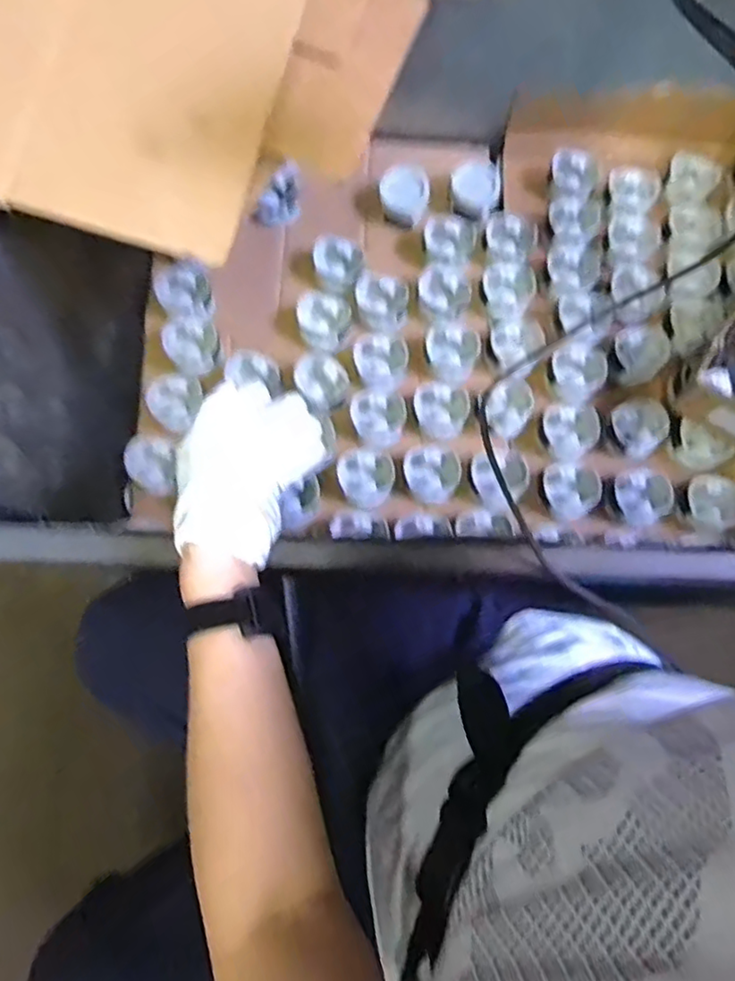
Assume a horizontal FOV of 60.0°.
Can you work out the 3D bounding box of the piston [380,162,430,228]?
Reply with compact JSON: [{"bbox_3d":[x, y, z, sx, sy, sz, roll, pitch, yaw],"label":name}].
[{"bbox_3d":[0.058,-0.455,0.981,0.072,0.060,0.074,0,76,0],"label":"piston"}]

